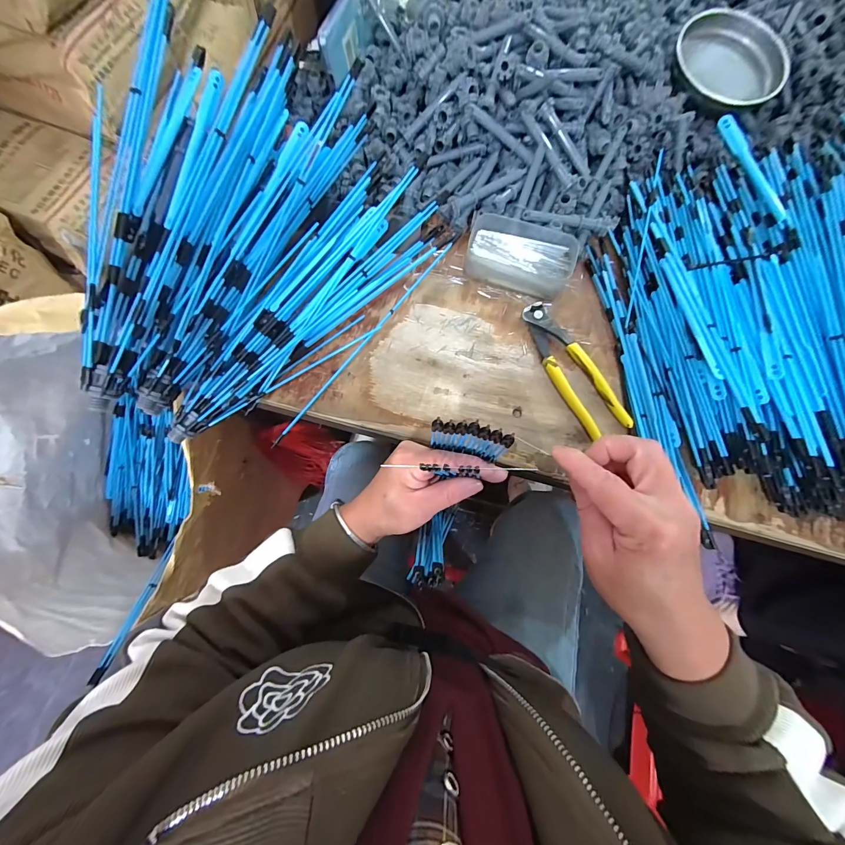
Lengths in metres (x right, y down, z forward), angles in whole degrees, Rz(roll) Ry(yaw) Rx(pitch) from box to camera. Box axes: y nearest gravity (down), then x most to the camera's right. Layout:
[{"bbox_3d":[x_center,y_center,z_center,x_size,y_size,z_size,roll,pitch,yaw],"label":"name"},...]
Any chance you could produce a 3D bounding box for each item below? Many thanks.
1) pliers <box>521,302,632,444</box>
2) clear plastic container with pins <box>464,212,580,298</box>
[{"bbox_3d":[0.157,-0.059,0.384,0.046,0.014,0.160,-27,77,-7],"label":"pliers"},{"bbox_3d":[0.112,-0.195,0.413,0.118,0.030,0.072,15,75,4],"label":"clear plastic container with pins"}]

